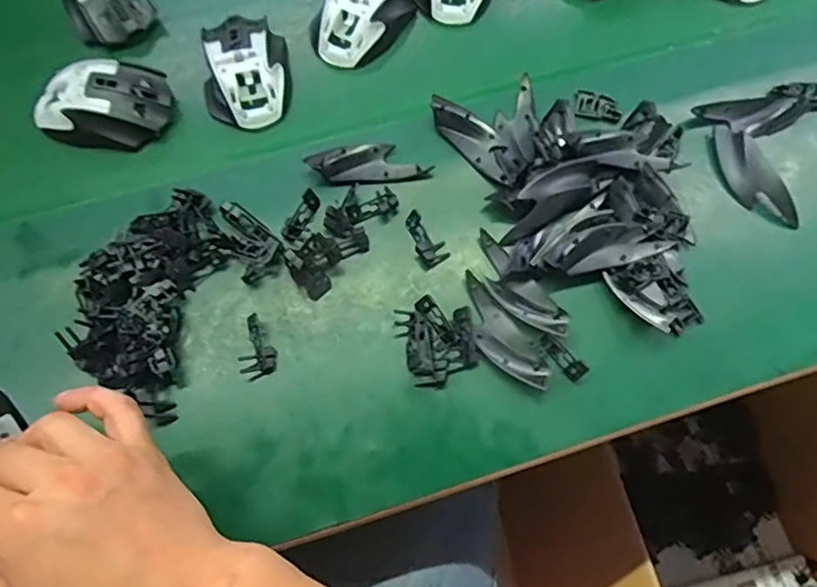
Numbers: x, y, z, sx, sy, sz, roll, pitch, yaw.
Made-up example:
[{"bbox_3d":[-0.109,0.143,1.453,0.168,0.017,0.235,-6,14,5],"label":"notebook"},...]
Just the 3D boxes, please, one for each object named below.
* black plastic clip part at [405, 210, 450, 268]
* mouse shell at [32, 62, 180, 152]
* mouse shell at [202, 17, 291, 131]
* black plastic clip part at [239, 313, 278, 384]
[{"bbox_3d":[0.014,-0.044,0.489,0.023,0.011,0.045,-31,89,-12],"label":"black plastic clip part"},{"bbox_3d":[-0.265,-0.163,0.528,0.110,0.037,0.066,-9,69,-4],"label":"mouse shell"},{"bbox_3d":[-0.144,-0.199,0.542,0.074,0.044,0.104,-4,68,-2],"label":"mouse shell"},{"bbox_3d":[-0.117,0.042,0.462,0.028,0.015,0.045,-28,71,-11],"label":"black plastic clip part"}]

